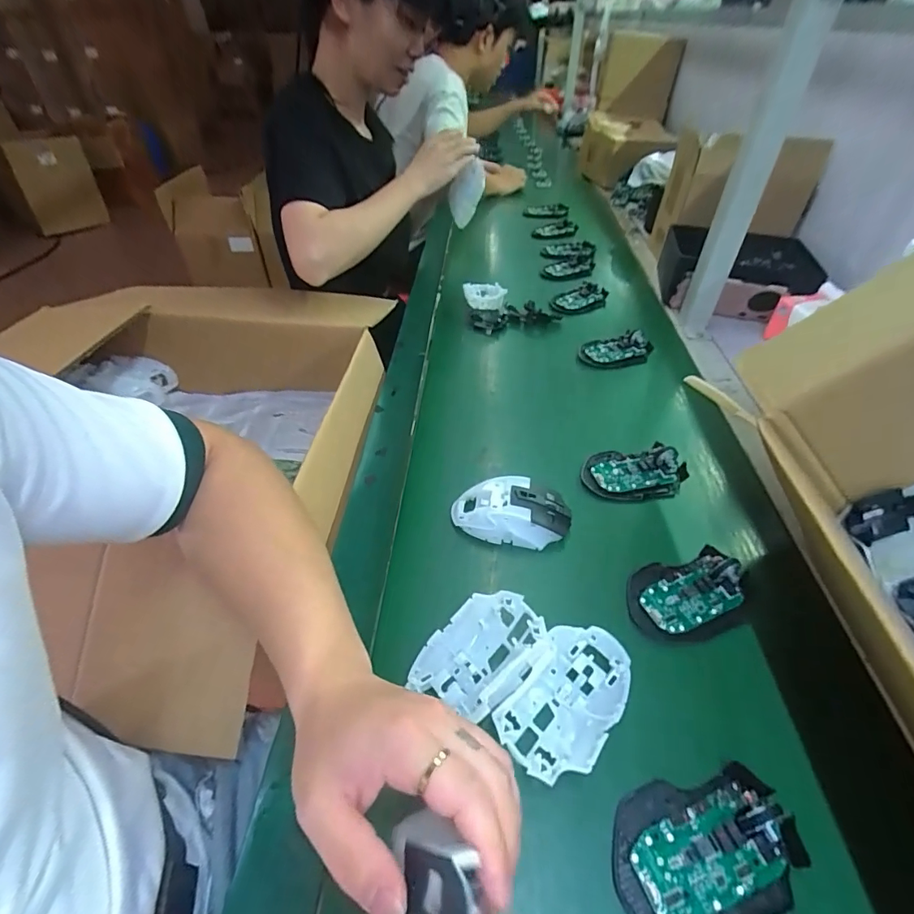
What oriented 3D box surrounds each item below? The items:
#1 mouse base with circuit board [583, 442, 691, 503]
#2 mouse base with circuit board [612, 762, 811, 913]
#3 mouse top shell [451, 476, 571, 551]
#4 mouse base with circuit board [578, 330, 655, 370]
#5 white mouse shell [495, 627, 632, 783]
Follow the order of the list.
[{"bbox_3d":[0.201,0.016,0.521,0.113,0.027,0.067,2,43,3],"label":"mouse base with circuit board"},{"bbox_3d":[0.152,0.237,0.282,0.112,0.028,0.073,-7,44,-6],"label":"mouse base with circuit board"},{"bbox_3d":[0.054,0.053,0.467,0.115,0.033,0.059,9,44,10],"label":"mouse top shell"},{"bbox_3d":[0.248,-0.166,0.716,0.113,0.029,0.061,-4,43,-4],"label":"mouse base with circuit board"},{"bbox_3d":[0.080,0.176,0.338,0.064,0.033,0.113,28,51,27],"label":"white mouse shell"}]

